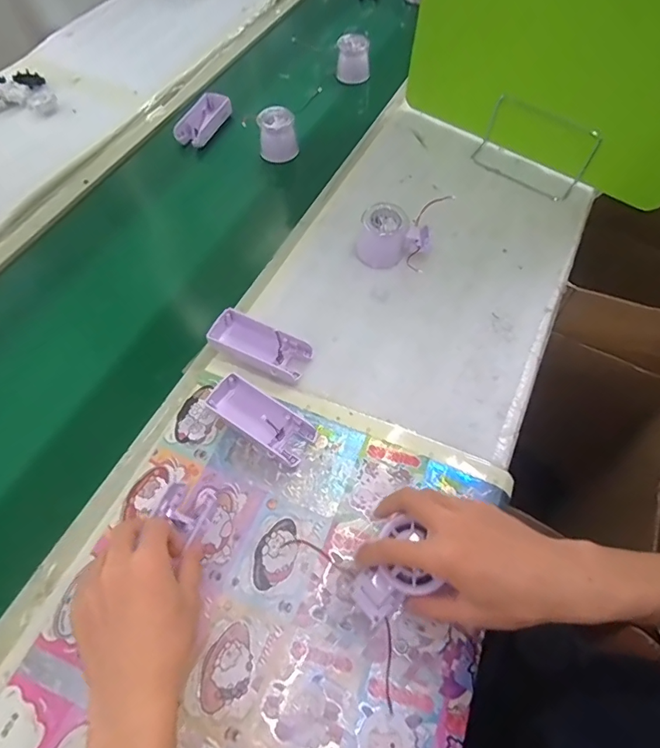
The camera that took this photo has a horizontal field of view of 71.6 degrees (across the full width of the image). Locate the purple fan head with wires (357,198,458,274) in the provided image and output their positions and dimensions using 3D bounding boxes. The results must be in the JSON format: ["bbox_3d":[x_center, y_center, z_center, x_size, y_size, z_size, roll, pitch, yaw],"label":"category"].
[{"bbox_3d":[0.088,-0.182,0.569,0.087,0.052,0.113,26,62,13],"label":"purple fan head with wires"}]

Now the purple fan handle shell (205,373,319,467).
[{"bbox_3d":[-0.067,0.044,0.458,0.109,0.024,0.044,31,64,16],"label":"purple fan handle shell"}]

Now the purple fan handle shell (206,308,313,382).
[{"bbox_3d":[-0.076,-0.030,0.492,0.106,0.022,0.049,24,62,12],"label":"purple fan handle shell"}]

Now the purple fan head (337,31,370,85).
[{"bbox_3d":[0.039,-0.543,0.791,0.060,0.057,0.060,3,59,2],"label":"purple fan head"}]

